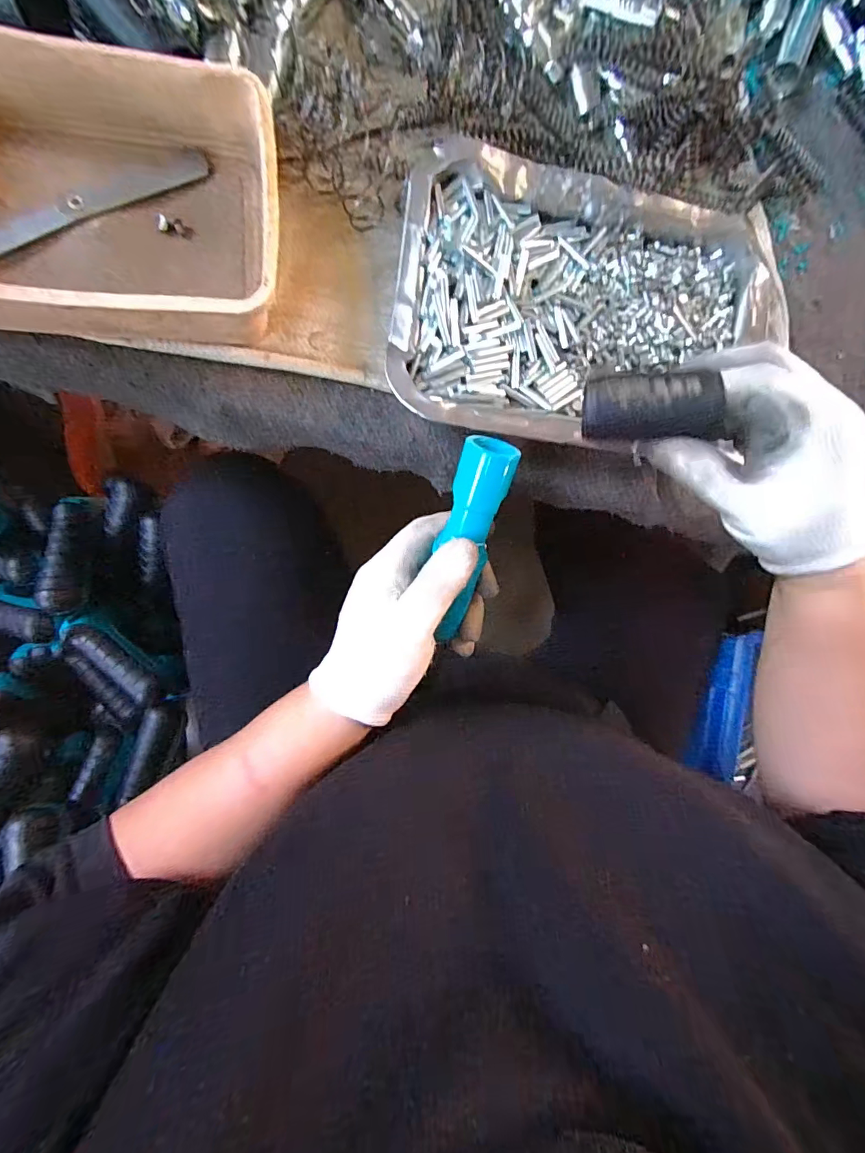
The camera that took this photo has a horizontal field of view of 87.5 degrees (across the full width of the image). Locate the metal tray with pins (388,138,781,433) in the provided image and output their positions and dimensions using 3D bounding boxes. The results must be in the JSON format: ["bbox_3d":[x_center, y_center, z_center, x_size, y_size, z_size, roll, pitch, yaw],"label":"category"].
[{"bbox_3d":[0.117,-0.178,0.297,0.284,0.029,0.181,-1,88,-11],"label":"metal tray with pins"}]

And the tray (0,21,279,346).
[{"bbox_3d":[-0.187,-0.201,0.241,0.204,0.046,0.143,-4,88,-11],"label":"tray"}]

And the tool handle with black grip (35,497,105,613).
[{"bbox_3d":[-0.340,-0.023,0.424,0.036,0.024,0.111,2,73,-9],"label":"tool handle with black grip"}]

